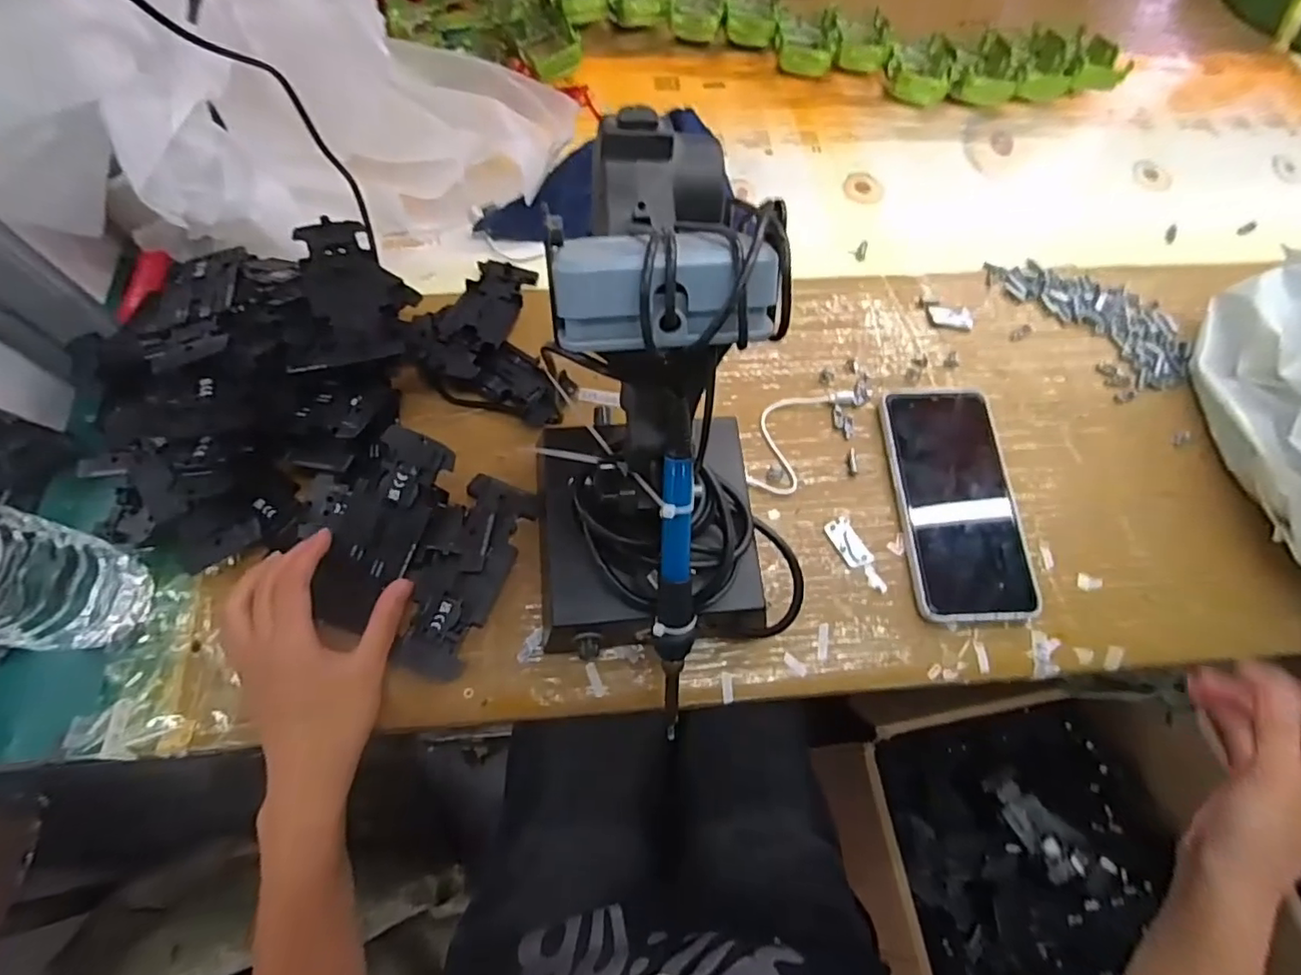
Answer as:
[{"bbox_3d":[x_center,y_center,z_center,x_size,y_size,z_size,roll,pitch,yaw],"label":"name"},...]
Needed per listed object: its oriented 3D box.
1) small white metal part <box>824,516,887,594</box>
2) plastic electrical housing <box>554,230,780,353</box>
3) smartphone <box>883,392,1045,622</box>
[{"bbox_3d":[0.140,0.046,0.404,0.017,0.004,0.055,-28,72,-13],"label":"small white metal part"},{"bbox_3d":[0.005,-0.067,0.207,0.075,0.030,0.032,6,68,0],"label":"plastic electrical housing"},{"bbox_3d":[0.212,0.009,0.416,0.080,0.015,0.165,-1,68,-3],"label":"smartphone"}]

